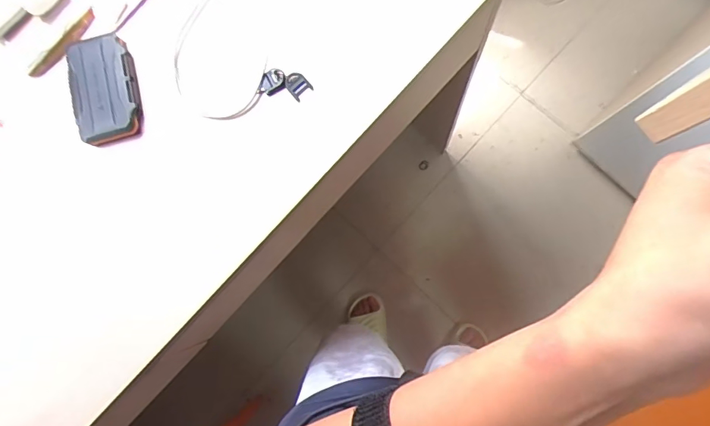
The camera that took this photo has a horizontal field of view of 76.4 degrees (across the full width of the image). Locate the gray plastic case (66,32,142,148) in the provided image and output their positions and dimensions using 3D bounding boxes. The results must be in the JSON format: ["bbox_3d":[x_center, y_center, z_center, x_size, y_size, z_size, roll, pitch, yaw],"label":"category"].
[{"bbox_3d":[-0.308,-0.150,0.548,0.079,0.020,0.130,-12,81,5],"label":"gray plastic case"}]

